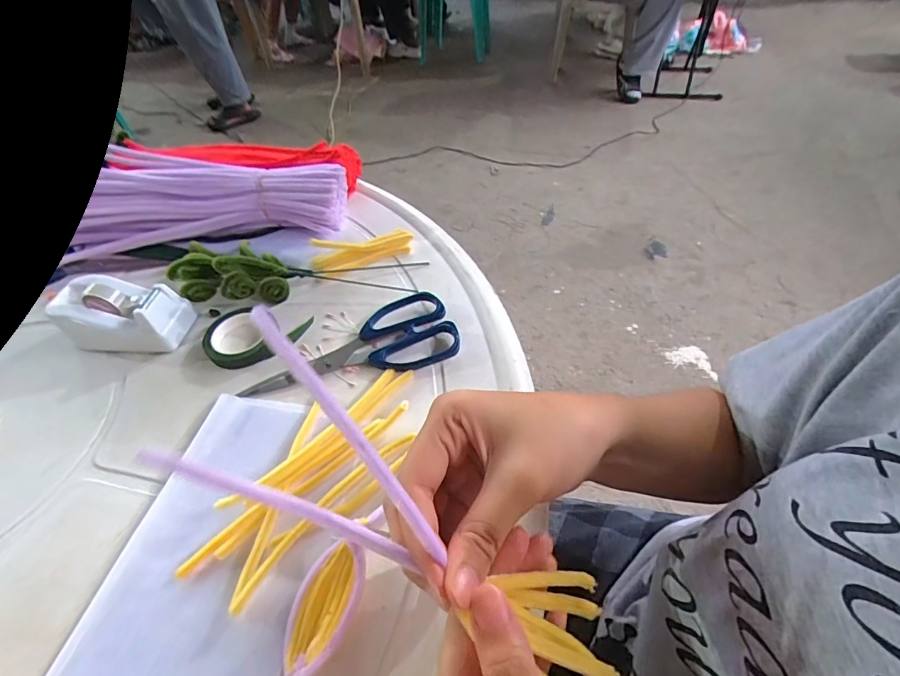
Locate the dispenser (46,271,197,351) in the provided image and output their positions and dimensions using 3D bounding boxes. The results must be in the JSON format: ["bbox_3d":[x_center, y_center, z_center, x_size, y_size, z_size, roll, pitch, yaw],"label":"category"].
[{"bbox_3d":[-0.285,-0.021,0.390,0.099,0.050,0.050,2,48,7],"label":"dispenser"}]

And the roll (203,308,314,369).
[{"bbox_3d":[-0.171,-0.002,0.380,0.086,0.016,0.060,7,49,12],"label":"roll"}]

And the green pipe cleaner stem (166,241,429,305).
[{"bbox_3d":[-0.135,-0.066,0.411,0.204,0.051,0.075,2,48,7],"label":"green pipe cleaner stem"}]

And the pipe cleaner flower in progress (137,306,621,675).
[{"bbox_3d":[-0.015,0.081,0.184,0.205,0.043,0.061,37,54,-7],"label":"pipe cleaner flower in progress"}]

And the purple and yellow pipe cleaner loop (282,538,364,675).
[{"bbox_3d":[-0.068,0.145,0.240,0.034,0.017,0.064,11,50,15],"label":"purple and yellow pipe cleaner loop"}]

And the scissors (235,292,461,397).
[{"bbox_3d":[-0.080,0.005,0.365,0.169,0.011,0.071,-13,48,-7],"label":"scissors"}]

